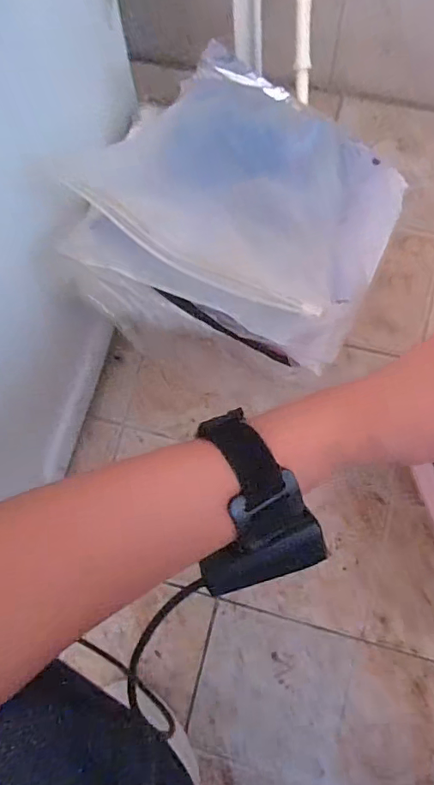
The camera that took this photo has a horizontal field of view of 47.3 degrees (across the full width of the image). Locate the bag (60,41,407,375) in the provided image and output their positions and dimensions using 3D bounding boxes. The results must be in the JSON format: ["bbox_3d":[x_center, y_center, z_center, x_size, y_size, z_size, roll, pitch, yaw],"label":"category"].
[{"bbox_3d":[0.039,-0.139,0.395,0.195,0.110,0.249,31,57,-1],"label":"bag"}]

